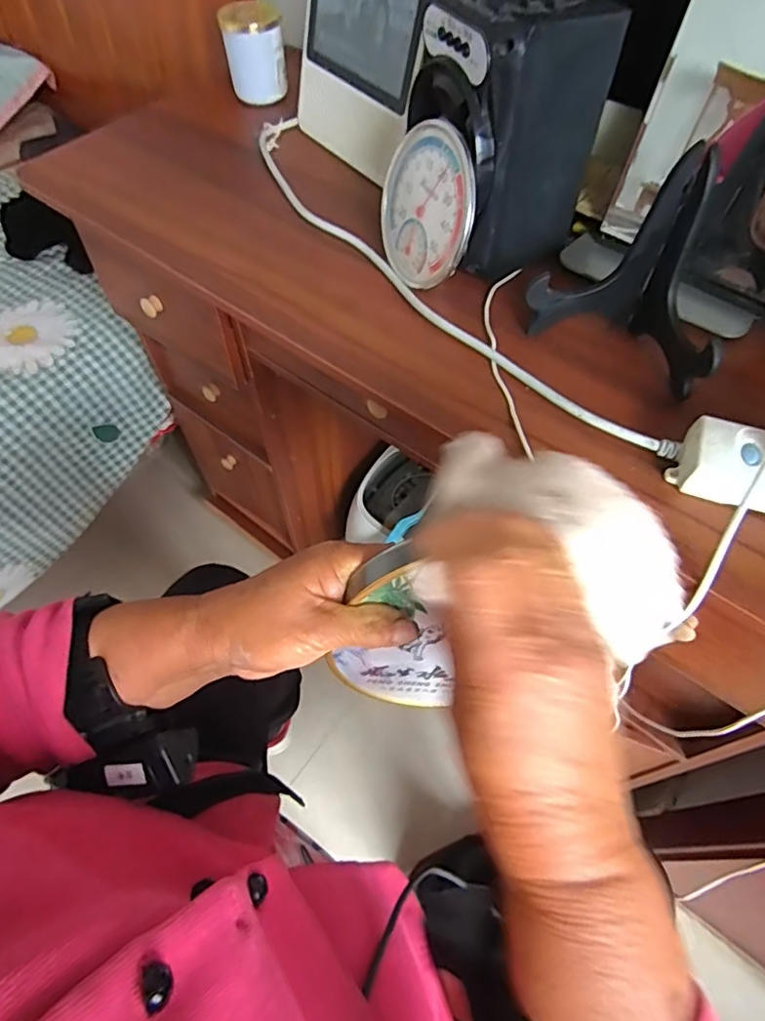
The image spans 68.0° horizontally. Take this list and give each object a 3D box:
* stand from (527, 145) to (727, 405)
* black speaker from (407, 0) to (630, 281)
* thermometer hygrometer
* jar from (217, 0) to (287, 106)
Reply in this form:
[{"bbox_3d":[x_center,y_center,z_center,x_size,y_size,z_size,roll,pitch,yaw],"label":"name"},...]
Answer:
[{"bbox_3d":[0.194,-0.172,0.421,0.144,0.140,0.067,29,62,17],"label":"stand"},{"bbox_3d":[0.095,-0.310,0.476,0.106,0.193,0.124,-27,62,-16],"label":"black speaker"},{"bbox_3d":[0.036,-0.254,0.478,0.011,0.116,0.118,-15,75,-32],"label":"thermometer hygrometer"},{"bbox_3d":[-0.155,-0.554,0.688,0.071,0.085,0.056,-6,58,-4],"label":"jar"}]

